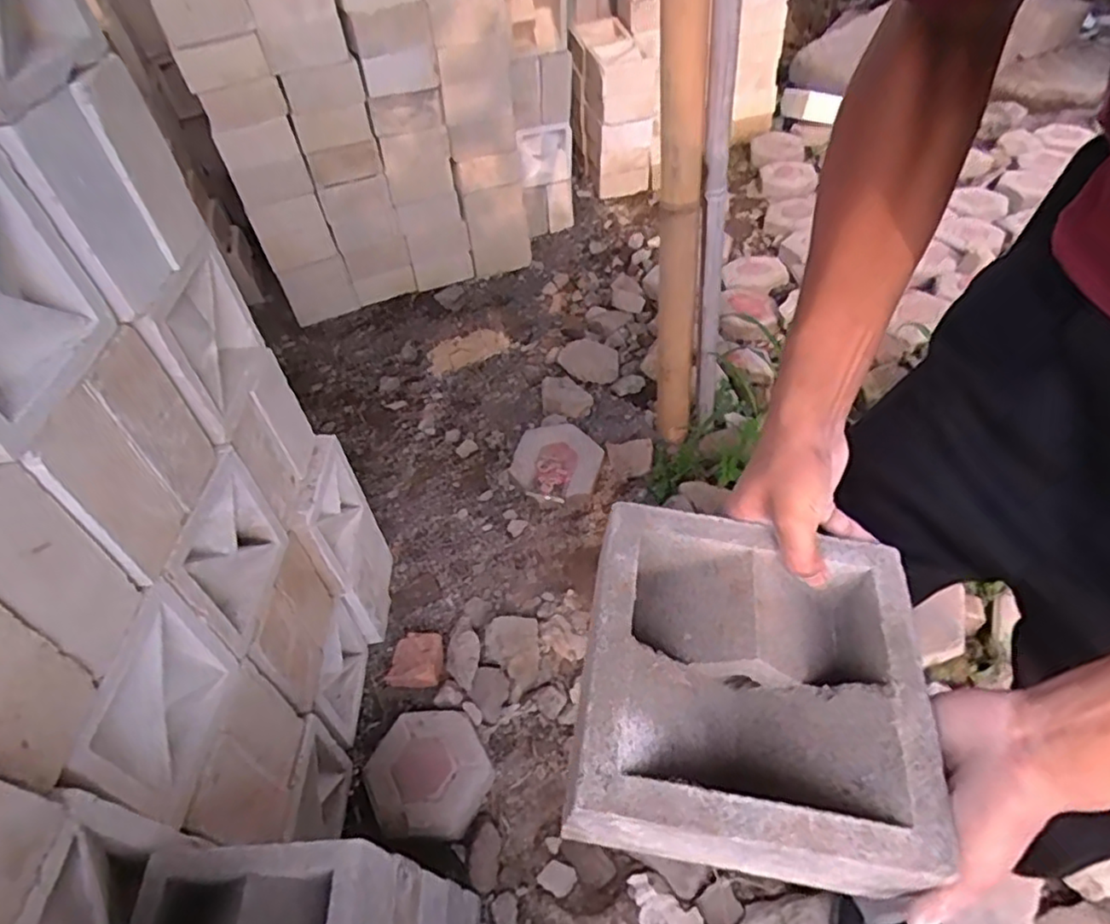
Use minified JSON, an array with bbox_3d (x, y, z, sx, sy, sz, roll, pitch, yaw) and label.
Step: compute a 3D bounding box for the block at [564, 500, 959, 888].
[{"bbox_3d":[0.123,0.137,0.409,0.200,0.084,0.202,4,46,9],"label":"block"}]

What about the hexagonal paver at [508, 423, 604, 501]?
[{"bbox_3d":[0.011,-0.003,1.535,0.184,0.082,0.222,12,49,18],"label":"hexagonal paver"}]

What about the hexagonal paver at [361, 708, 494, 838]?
[{"bbox_3d":[-0.216,0.529,1.119,0.205,0.048,0.194,-2,46,5],"label":"hexagonal paver"}]

